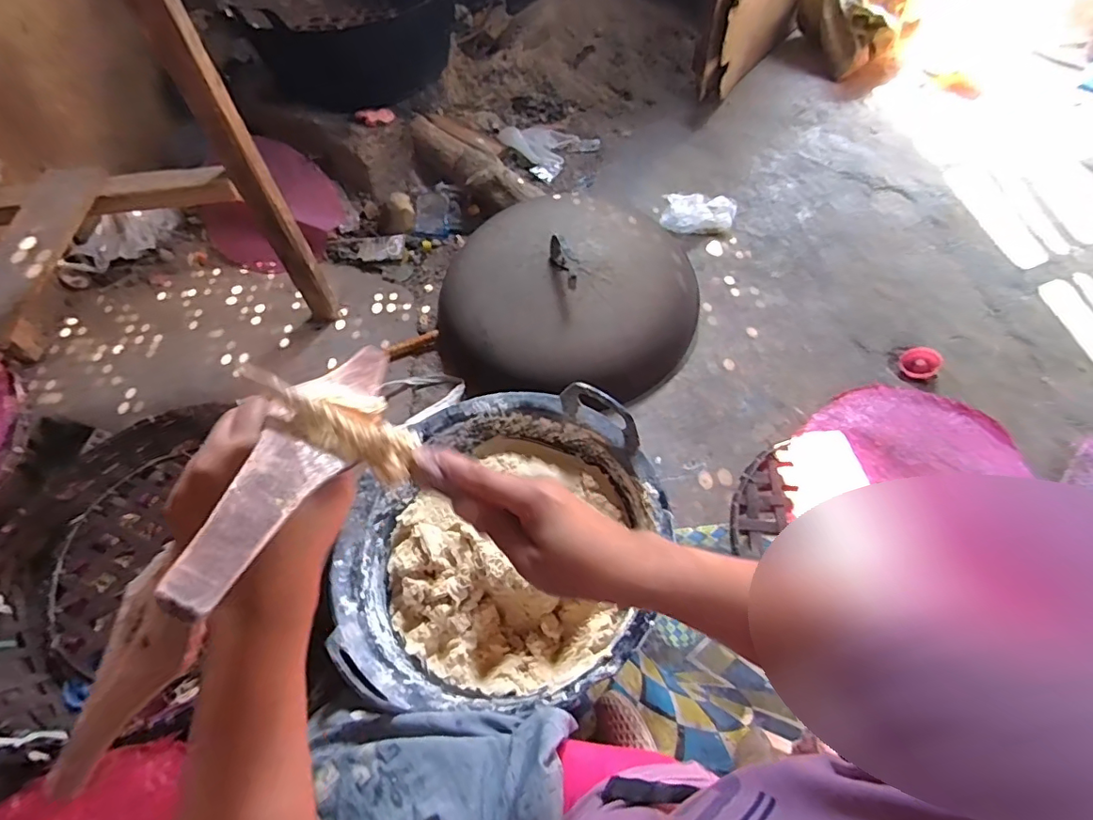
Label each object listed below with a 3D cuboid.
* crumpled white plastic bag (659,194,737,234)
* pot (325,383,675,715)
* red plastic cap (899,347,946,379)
[{"bbox_3d":[0.344,-0.444,1.218,0.165,0.052,0.091,0,56,4],"label":"crumpled white plastic bag"},{"bbox_3d":[-0.054,0.175,0.713,0.392,0.160,0.400,-2,56,3],"label":"pot"},{"bbox_3d":[0.682,-0.087,0.976,0.062,0.021,0.068,-2,56,3],"label":"red plastic cap"}]

